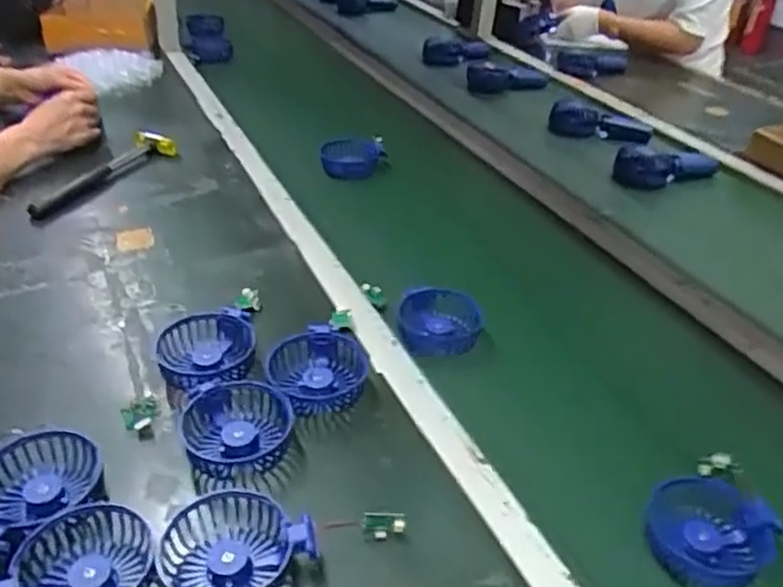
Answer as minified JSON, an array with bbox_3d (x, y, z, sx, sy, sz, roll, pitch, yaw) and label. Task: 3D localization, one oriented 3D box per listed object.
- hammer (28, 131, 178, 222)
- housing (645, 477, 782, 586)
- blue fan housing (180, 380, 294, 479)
[{"bbox_3d":[-0.379,-0.159,0.927,0.059,0.032,0.228,22,38,25],"label":"hammer"},{"bbox_3d":[0.253,0.184,0.562,0.096,0.038,0.089,-25,43,-35],"label":"housing"},{"bbox_3d":[-0.128,0.113,0.596,0.085,0.035,0.086,-2,35,-8],"label":"blue fan housing"}]

